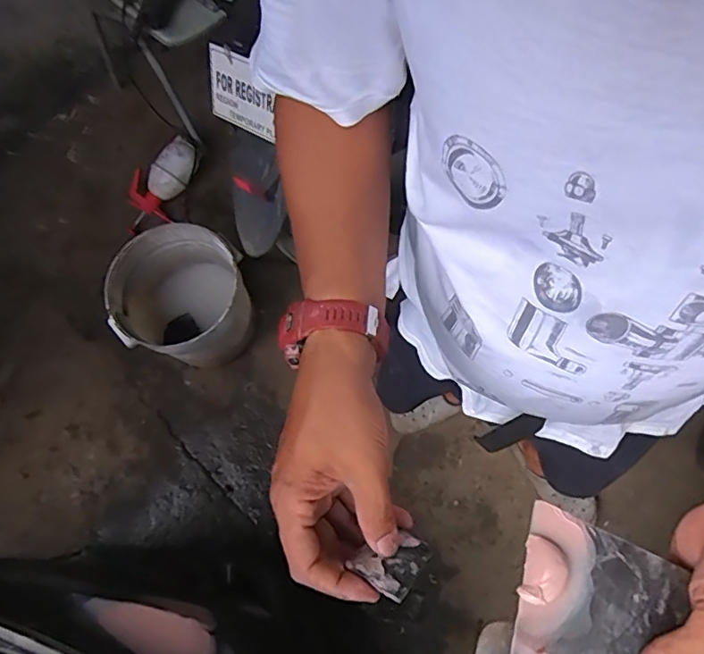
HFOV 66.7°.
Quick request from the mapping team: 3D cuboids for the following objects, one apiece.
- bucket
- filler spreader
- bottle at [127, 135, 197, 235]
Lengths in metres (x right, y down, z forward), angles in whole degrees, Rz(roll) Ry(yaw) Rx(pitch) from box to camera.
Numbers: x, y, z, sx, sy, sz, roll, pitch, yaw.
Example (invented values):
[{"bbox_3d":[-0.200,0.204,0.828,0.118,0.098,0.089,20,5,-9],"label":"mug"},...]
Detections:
[{"bbox_3d":[-0.426,-0.060,1.387,0.318,0.283,0.294,-1,72,3],"label":"bucket"},{"bbox_3d":[0.026,0.148,0.344,0.038,0.005,0.049,25,32,26],"label":"filler spreader"},{"bbox_3d":[-0.592,-0.434,1.612,0.145,0.106,0.320,36,90,12],"label":"bottle"}]

